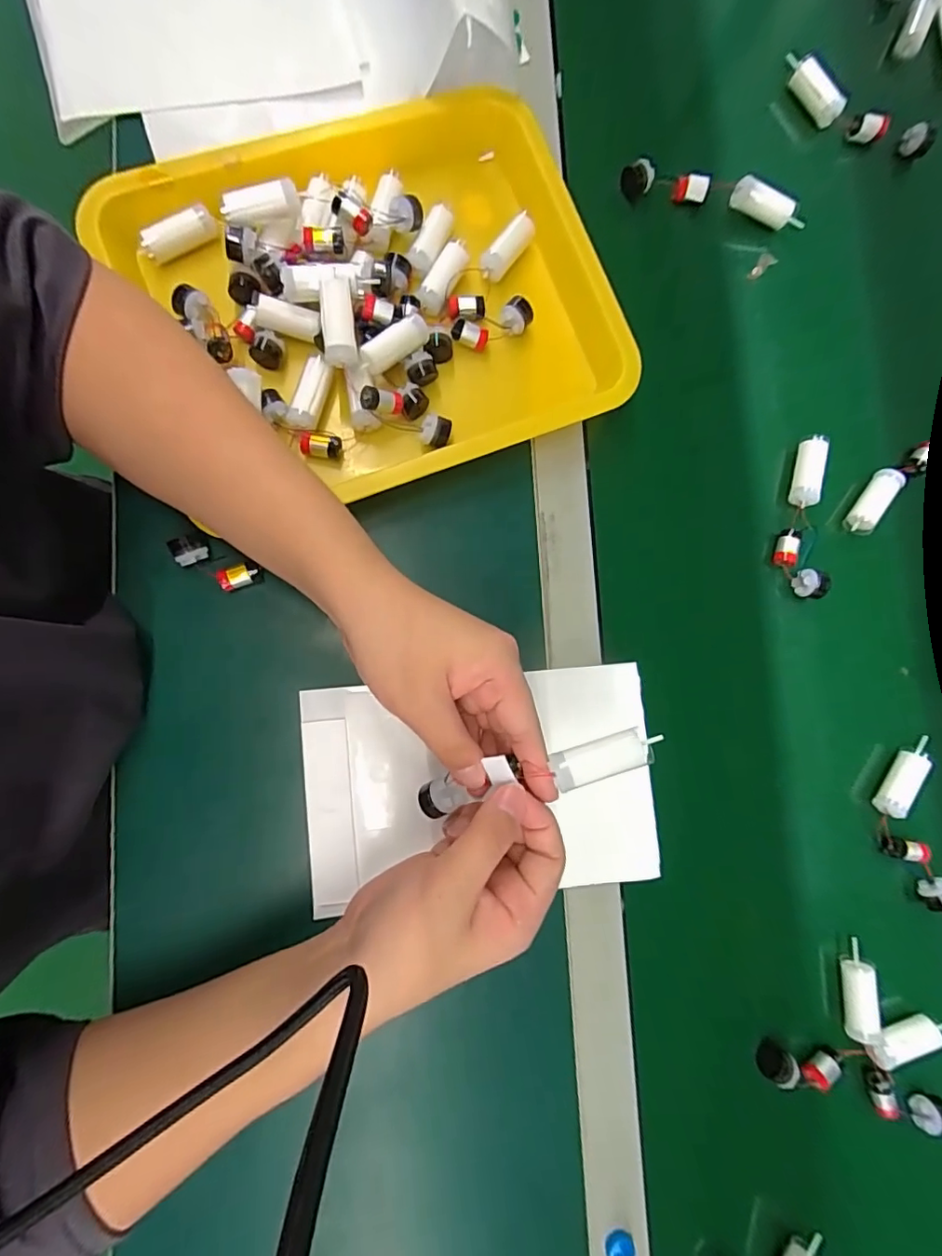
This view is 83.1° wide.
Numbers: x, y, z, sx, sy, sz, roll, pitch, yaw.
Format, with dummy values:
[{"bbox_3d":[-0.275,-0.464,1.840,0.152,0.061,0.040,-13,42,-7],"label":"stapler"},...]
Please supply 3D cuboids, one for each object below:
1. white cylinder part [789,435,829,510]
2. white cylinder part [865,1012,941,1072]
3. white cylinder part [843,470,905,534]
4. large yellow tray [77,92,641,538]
[{"bbox_3d":[0.265,-0.124,0.418,0.022,0.016,0.053,13,79,1],"label":"white cylinder part"},{"bbox_3d":[0.314,0.297,0.380,0.060,0.017,0.021,-14,80,-4],"label":"white cylinder part"},{"bbox_3d":[0.320,-0.100,0.424,0.022,0.018,0.056,38,81,6],"label":"white cylinder part"},{"bbox_3d":[-0.065,-0.228,0.378,0.322,0.060,0.257,-21,80,-5],"label":"large yellow tray"}]

